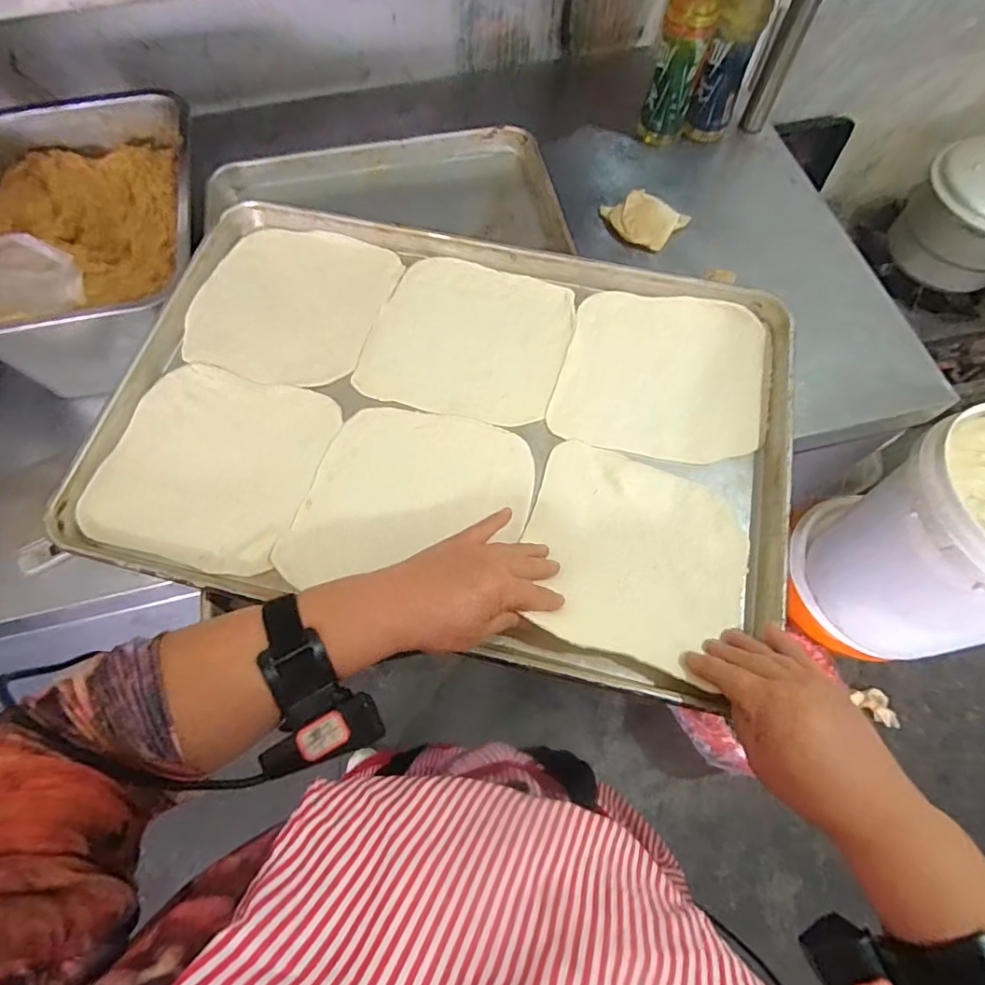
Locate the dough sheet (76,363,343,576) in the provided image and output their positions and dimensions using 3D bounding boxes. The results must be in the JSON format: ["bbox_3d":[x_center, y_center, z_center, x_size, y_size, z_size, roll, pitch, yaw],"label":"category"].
[{"bbox_3d":[-0.253,-0.026,0.489,0.183,0.010,0.182,15,68,6],"label":"dough sheet"}]

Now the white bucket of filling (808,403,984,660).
[{"bbox_3d":[0.736,0.077,0.846,0.299,0.338,0.296,0,67,0],"label":"white bucket of filling"}]

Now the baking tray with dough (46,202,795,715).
[{"bbox_3d":[-0.038,-0.073,0.499,0.592,0.032,0.402,12,67,5],"label":"baking tray with dough"}]

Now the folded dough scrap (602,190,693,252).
[{"bbox_3d":[0.214,-0.395,0.766,0.112,0.028,0.076,31,70,12],"label":"folded dough scrap"}]

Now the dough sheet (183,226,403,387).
[{"bbox_3d":[-0.203,-0.196,0.547,0.176,0.012,0.186,16,68,7],"label":"dough sheet"}]

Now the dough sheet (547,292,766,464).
[{"bbox_3d":[0.165,-0.117,0.523,0.191,0.005,0.180,11,70,4],"label":"dough sheet"}]

